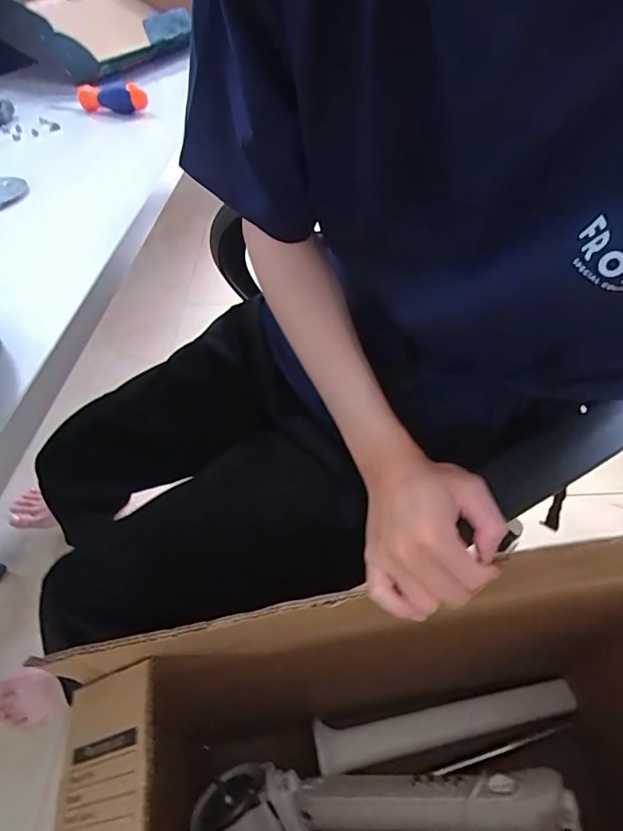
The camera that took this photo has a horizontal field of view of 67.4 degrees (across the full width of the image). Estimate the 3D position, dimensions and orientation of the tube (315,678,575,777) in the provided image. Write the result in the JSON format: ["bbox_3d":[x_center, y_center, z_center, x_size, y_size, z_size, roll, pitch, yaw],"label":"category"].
[{"bbox_3d":[0.207,0.474,0.715,0.398,0.037,0.060,-8,49,-2],"label":"tube"}]

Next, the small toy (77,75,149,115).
[{"bbox_3d":[-0.265,-0.425,0.620,0.092,0.037,0.028,12,52,14],"label":"small toy"}]

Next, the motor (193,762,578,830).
[{"bbox_3d":[0.080,0.533,0.607,0.478,0.120,0.147,-5,49,0],"label":"motor"}]

